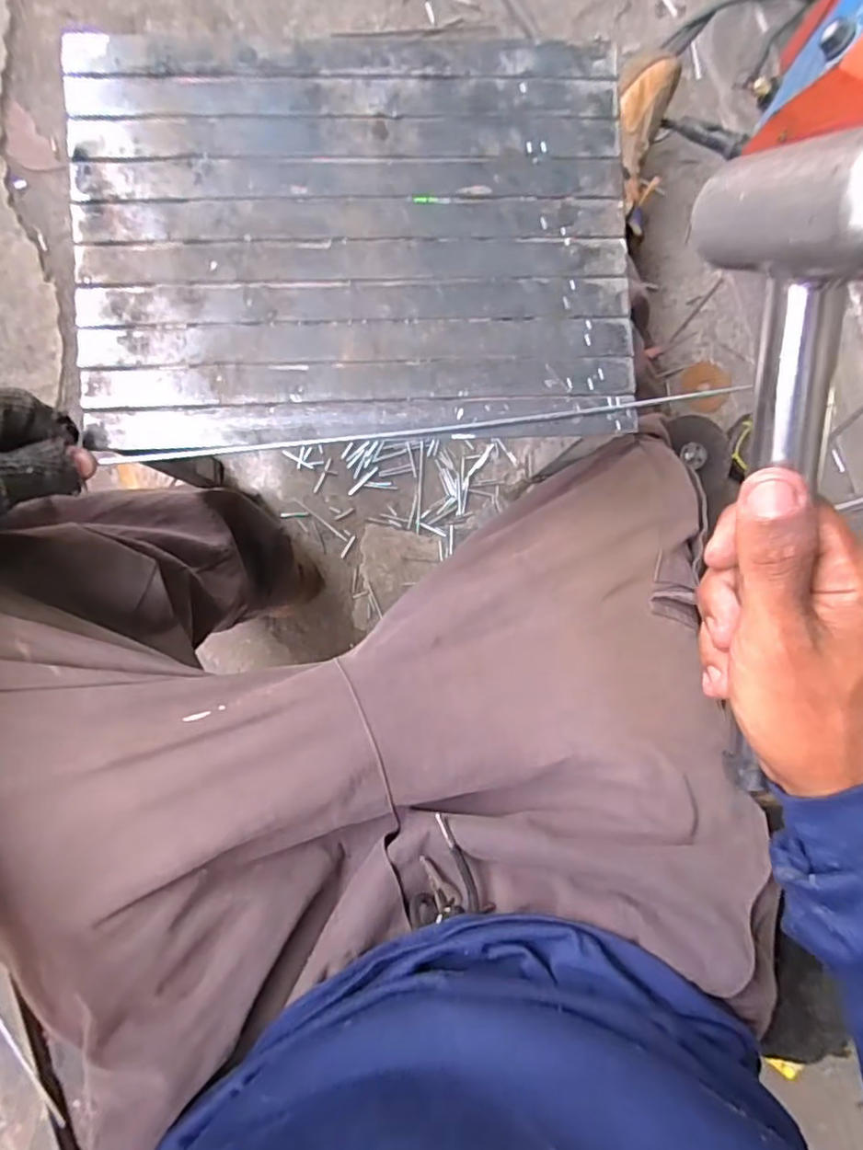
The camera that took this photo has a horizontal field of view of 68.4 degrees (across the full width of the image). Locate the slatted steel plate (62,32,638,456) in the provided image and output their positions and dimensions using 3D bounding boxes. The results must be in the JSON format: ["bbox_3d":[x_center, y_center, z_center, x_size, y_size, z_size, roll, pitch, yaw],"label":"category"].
[{"bbox_3d":[-0.046,-0.210,0.399,0.339,0.008,0.250,-3,90,-5],"label":"slatted steel plate"}]

